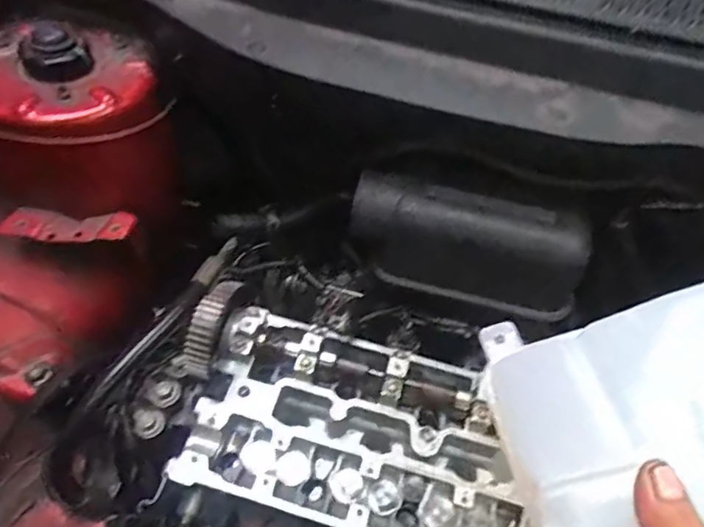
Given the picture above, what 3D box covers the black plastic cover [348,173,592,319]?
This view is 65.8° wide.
[{"bbox_3d":[0.111,-0.015,0.543,0.229,0.091,0.068,11,55,8],"label":"black plastic cover"}]

